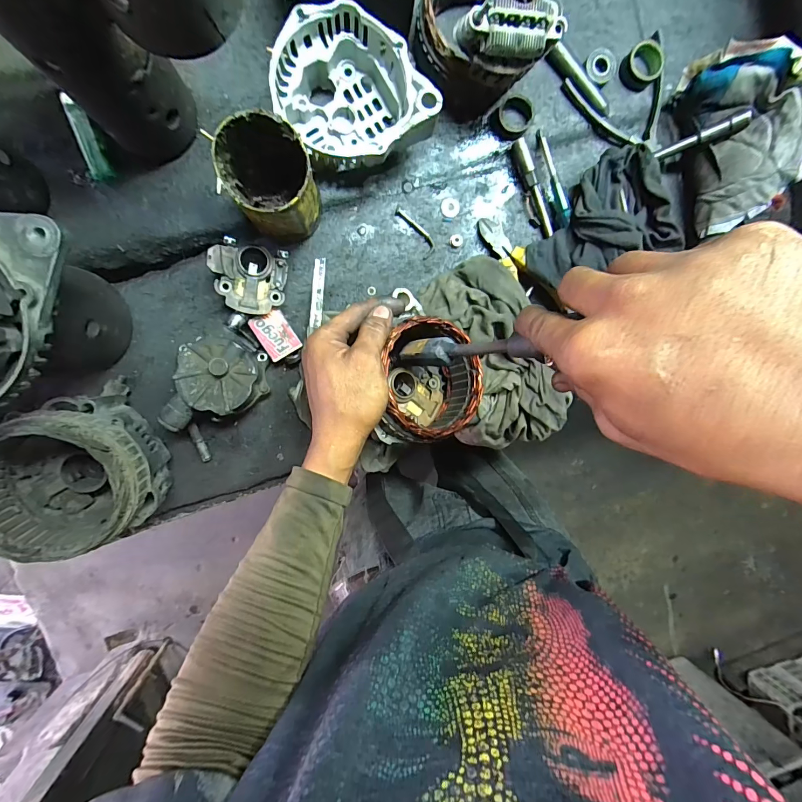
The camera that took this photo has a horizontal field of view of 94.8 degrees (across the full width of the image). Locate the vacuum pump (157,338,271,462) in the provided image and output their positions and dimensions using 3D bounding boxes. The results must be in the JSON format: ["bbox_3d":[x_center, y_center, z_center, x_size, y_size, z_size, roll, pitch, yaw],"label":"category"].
[{"bbox_3d":[-0.210,-0.005,0.399,0.090,0.061,0.140,36,92,-8],"label":"vacuum pump"}]

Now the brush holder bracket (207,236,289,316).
[{"bbox_3d":[-0.161,-0.130,0.395,0.072,0.039,0.070,8,96,-6],"label":"brush holder bracket"}]

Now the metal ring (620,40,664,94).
[{"bbox_3d":[0.265,-0.369,0.406,0.038,0.021,0.040,-1,96,-5],"label":"metal ring"}]

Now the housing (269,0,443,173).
[{"bbox_3d":[-0.053,-0.286,0.361,0.125,0.082,0.137,-1,96,-5],"label":"housing"}]

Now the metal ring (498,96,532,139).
[{"bbox_3d":[0.123,-0.309,0.403,0.034,0.016,0.036,-1,96,-5],"label":"metal ring"}]

